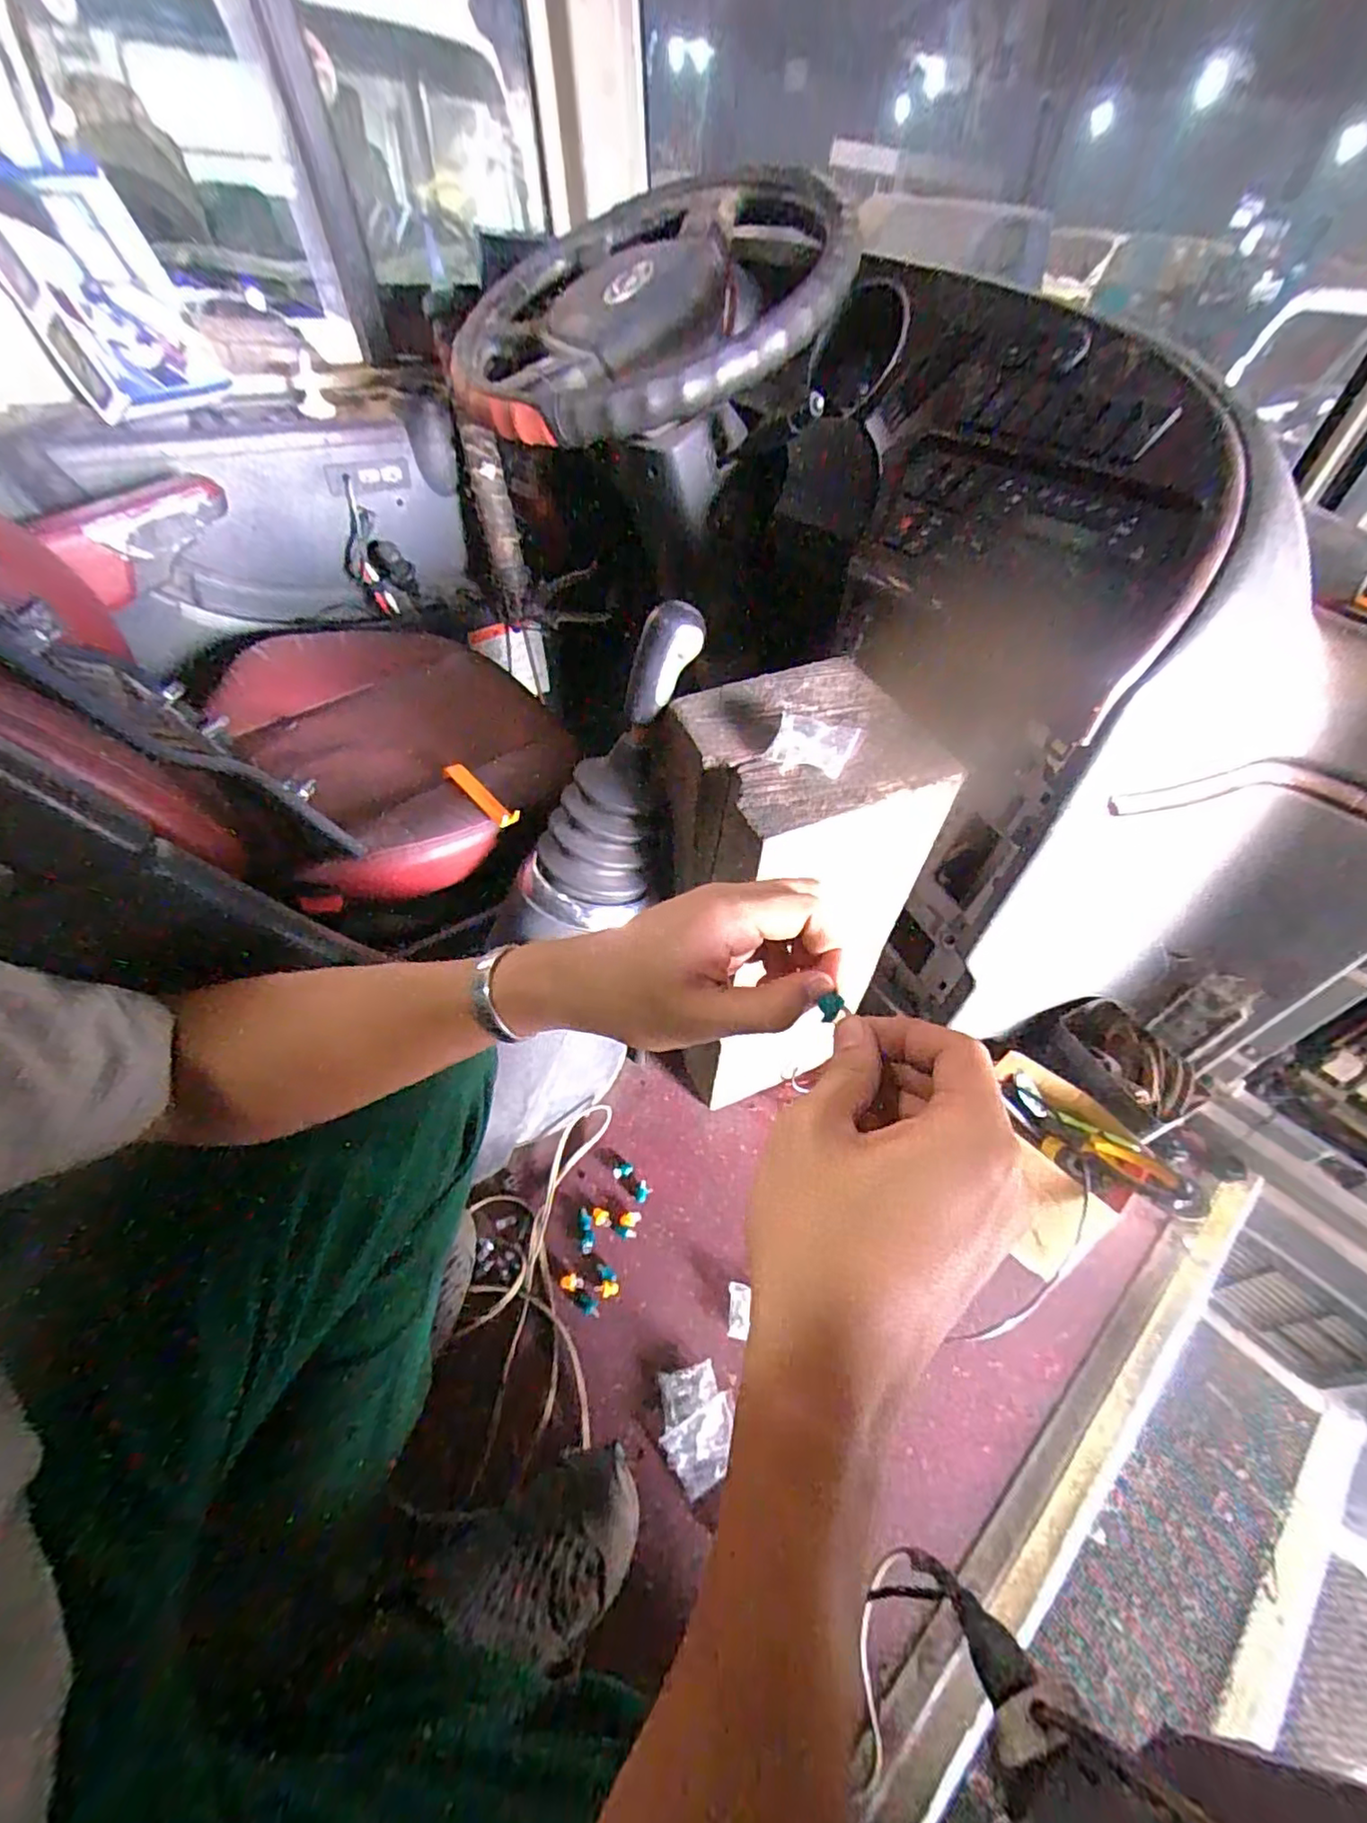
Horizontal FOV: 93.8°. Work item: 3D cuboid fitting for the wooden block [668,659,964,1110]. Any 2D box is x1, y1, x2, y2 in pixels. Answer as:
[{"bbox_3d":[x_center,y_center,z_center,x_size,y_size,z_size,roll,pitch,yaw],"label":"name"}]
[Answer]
[{"bbox_3d":[0.089,0.010,0.745,0.209,0.519,0.192,-13,51,-18],"label":"wooden block"}]

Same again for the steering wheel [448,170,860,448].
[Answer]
[{"bbox_3d":[-0.042,-0.710,0.778,0.462,0.111,0.498,-14,61,10],"label":"steering wheel"}]

